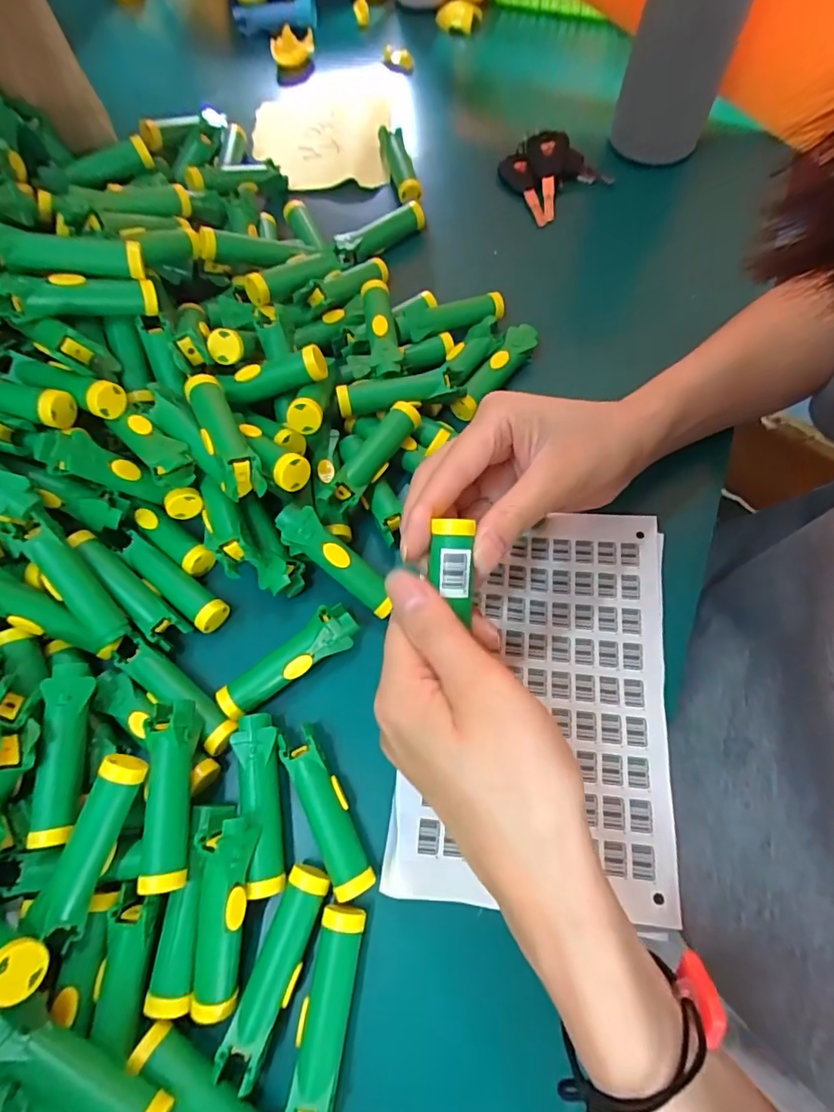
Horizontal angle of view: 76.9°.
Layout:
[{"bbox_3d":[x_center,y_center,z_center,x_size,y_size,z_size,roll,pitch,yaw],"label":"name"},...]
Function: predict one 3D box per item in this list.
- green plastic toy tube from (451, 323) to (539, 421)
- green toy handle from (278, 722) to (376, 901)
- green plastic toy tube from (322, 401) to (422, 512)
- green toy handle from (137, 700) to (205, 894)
[{"bbox_3d":[0.054,-0.125,0.359,0.021,0.019,0.080,34,73,14],"label":"green plastic toy tube"},{"bbox_3d":[-0.045,0.125,0.260,0.020,0.021,0.078,-26,70,-8],"label":"green toy handle"},{"bbox_3d":[-0.025,-0.059,0.314,0.019,0.023,0.078,30,72,13],"label":"green plastic toy tube"},{"bbox_3d":[-0.117,0.111,0.249,0.024,0.022,0.078,-3,68,1],"label":"green toy handle"}]

